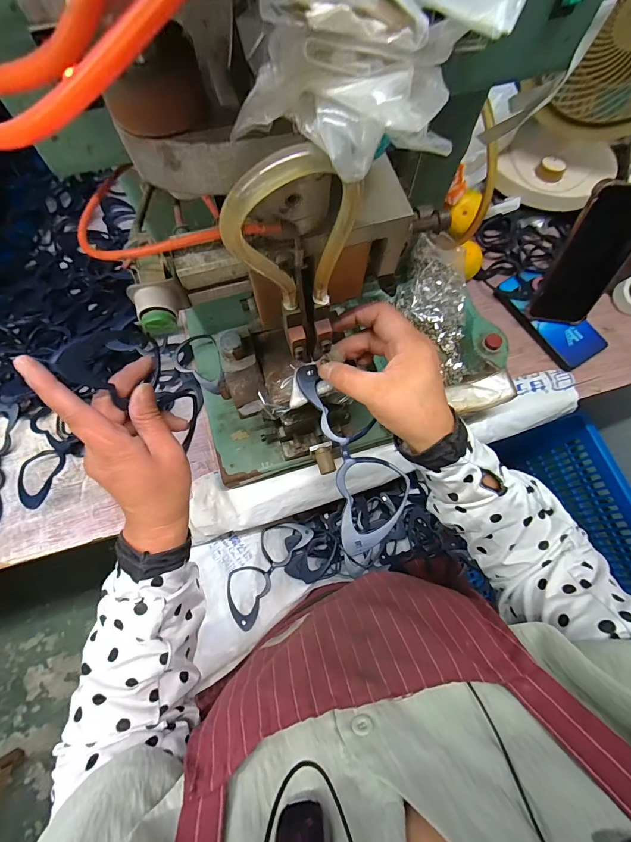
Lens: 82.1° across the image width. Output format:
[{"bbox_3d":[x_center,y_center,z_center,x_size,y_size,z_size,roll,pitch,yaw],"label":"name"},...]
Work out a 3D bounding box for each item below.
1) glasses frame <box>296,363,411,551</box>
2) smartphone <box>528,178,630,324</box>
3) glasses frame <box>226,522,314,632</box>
[{"bbox_3d":[0.029,0.021,0.285,0.062,0.014,0.148,-19,79,-7],"label":"glasses frame"},{"bbox_3d":[0.337,-0.194,0.444,0.075,0.167,0.015,10,55,7],"label":"smartphone"},{"bbox_3d":[-0.069,0.199,0.499,0.063,0.016,0.149,36,61,10],"label":"glasses frame"}]

